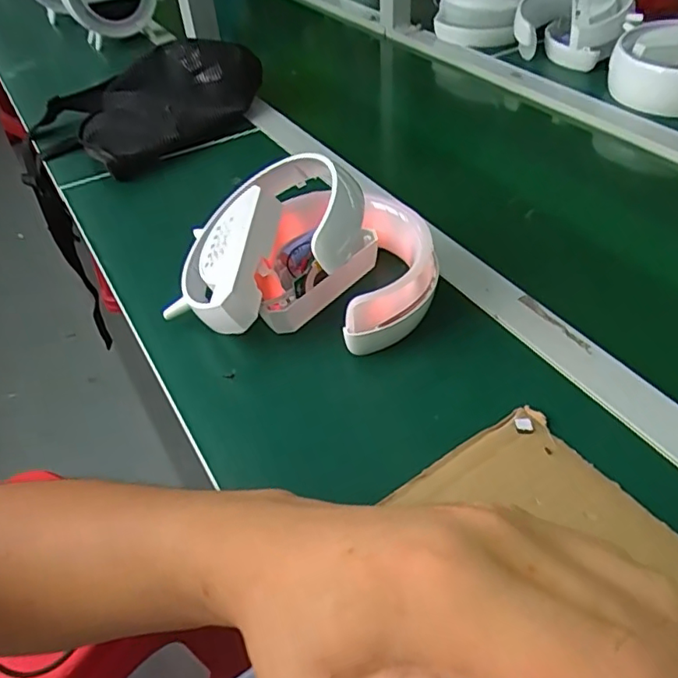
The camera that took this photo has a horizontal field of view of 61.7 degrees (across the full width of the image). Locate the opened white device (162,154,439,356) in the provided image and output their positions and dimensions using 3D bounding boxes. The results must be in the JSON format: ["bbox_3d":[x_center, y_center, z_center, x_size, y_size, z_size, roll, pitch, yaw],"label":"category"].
[{"bbox_3d":[-0.030,-0.073,0.457,0.209,0.097,0.156,-2,46,4],"label":"opened white device"}]

